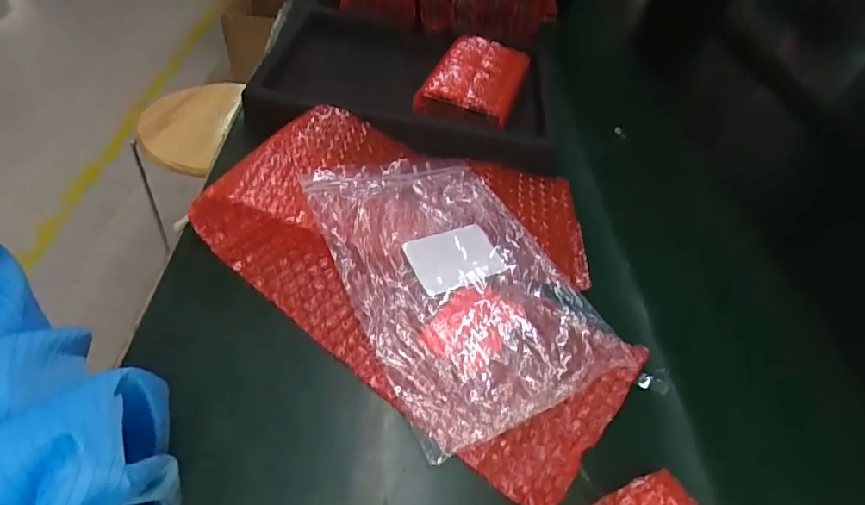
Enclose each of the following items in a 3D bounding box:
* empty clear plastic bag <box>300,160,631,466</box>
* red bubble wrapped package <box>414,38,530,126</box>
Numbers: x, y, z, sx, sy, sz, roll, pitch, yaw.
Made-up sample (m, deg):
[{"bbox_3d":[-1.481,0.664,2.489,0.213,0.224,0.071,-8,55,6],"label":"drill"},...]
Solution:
[{"bbox_3d":[0.015,0.011,0.369,0.156,0.027,0.234,-15,51,-23],"label":"empty clear plastic bag"},{"bbox_3d":[0.049,-0.183,0.522,0.089,0.024,0.152,19,50,10],"label":"red bubble wrapped package"}]

